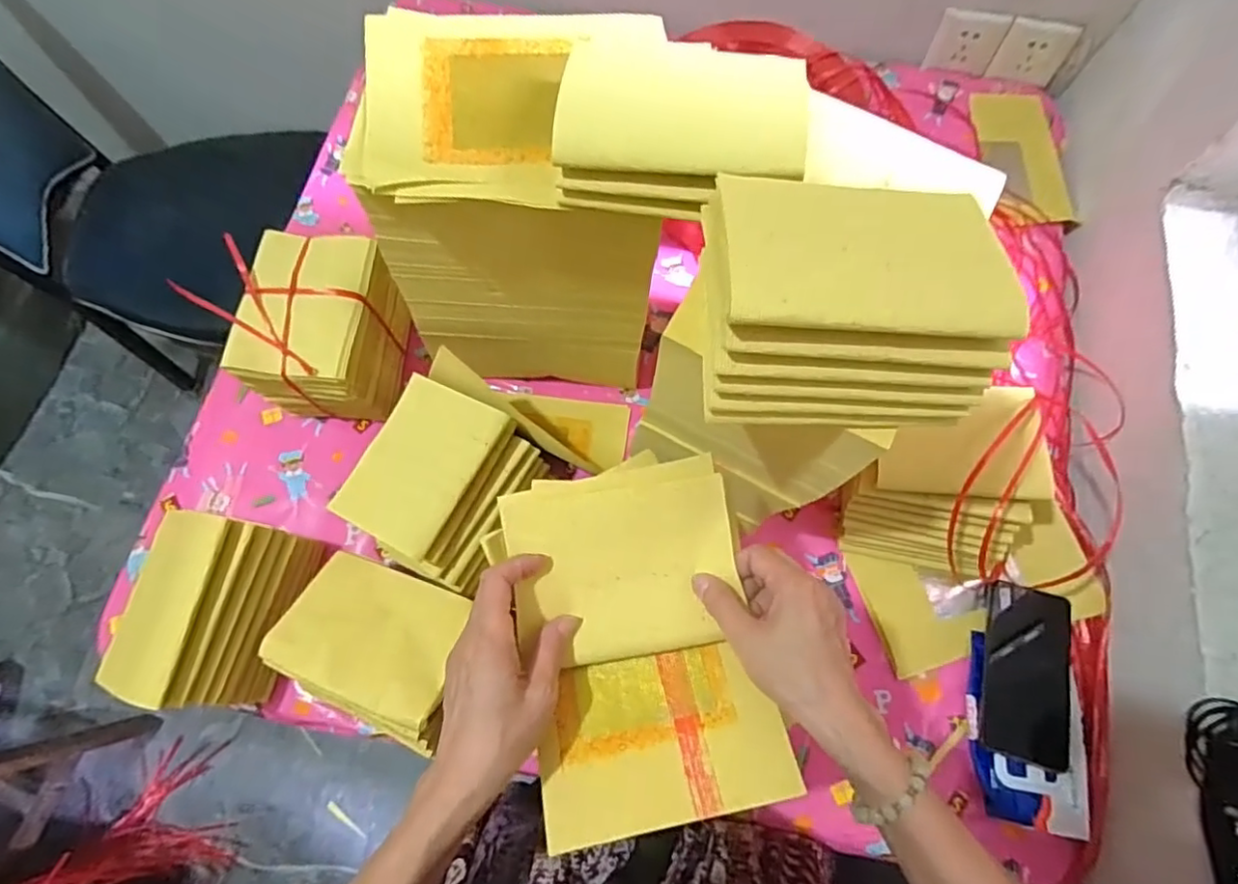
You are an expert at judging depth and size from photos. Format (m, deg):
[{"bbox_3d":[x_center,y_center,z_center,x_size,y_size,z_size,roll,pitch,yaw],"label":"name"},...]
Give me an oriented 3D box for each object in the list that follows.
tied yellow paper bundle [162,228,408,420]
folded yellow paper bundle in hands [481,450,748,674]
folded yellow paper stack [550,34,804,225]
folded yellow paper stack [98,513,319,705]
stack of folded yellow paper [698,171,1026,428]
[{"bbox_3d":[-0.320,-0.122,0.672,0.127,0.134,0.167,3,70,0],"label":"tied yellow paper bundle"},{"bbox_3d":[0.000,0.082,0.436,0.164,0.018,0.128,-9,71,-4],"label":"folded yellow paper bundle in hands"},{"bbox_3d":[0.045,-0.217,0.432,0.167,0.055,0.133,8,70,2],"label":"folded yellow paper stack"},{"bbox_3d":[-0.391,0.154,0.582,0.125,0.109,0.165,14,71,4],"label":"folded yellow paper stack"},{"bbox_3d":[0.131,-0.084,0.364,0.168,0.089,0.124,2,70,0],"label":"stack of folded yellow paper"}]

